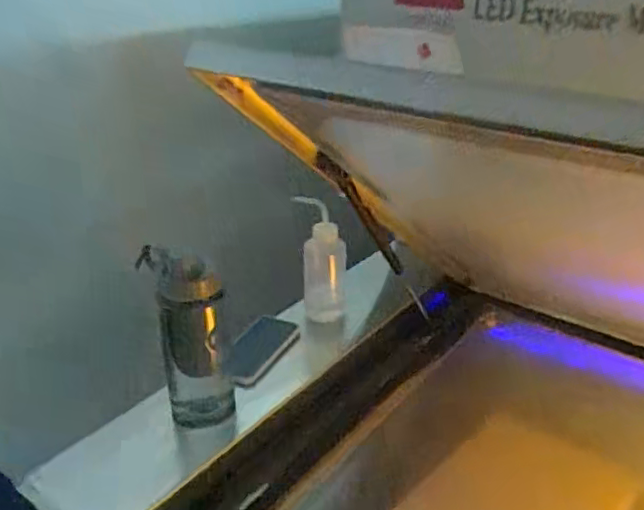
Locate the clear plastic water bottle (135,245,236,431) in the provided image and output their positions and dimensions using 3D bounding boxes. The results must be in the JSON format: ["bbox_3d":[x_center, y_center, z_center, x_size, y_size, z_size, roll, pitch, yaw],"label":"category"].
[{"bbox_3d":[-0.173,0.117,0.809,0.104,0.238,0.082,-6,28,-12],"label":"clear plastic water bottle"}]

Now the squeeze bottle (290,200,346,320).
[{"bbox_3d":[0.000,0.007,1.081,0.077,0.214,0.090,-9,29,-17],"label":"squeeze bottle"}]

